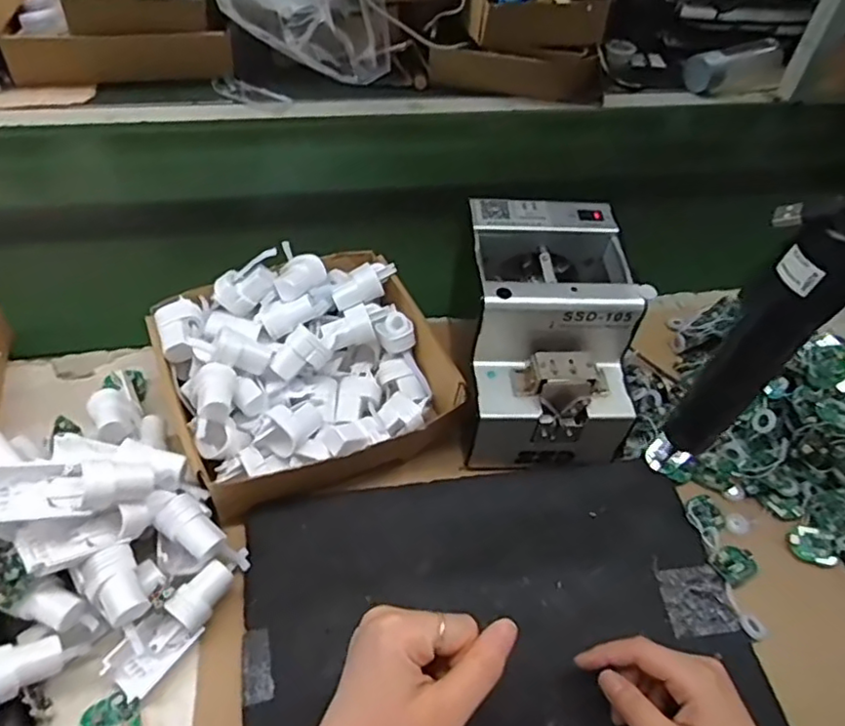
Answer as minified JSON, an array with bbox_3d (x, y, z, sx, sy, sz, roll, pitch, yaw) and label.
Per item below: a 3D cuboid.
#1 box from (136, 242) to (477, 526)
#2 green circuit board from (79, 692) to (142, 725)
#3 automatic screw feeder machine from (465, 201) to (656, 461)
[{"bbox_3d":[-0.095,0.004,0.532,0.215,0.078,0.205,-18,55,-20],"label":"box"},{"bbox_3d":[-0.195,0.223,0.398,0.034,0.006,0.029,-16,54,-19],"label":"green circuit board"},{"bbox_3d":[0.101,-0.024,0.536,0.122,0.142,0.171,1,50,-5],"label":"automatic screw feeder machine"}]

